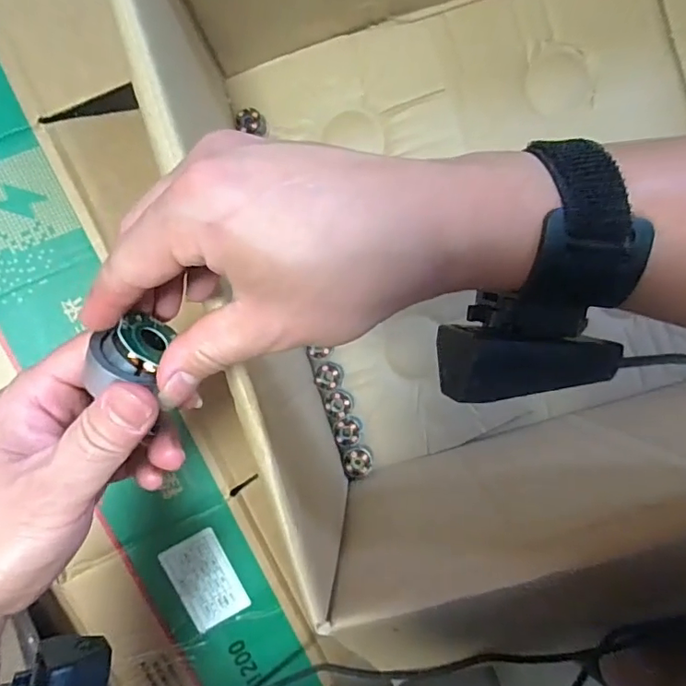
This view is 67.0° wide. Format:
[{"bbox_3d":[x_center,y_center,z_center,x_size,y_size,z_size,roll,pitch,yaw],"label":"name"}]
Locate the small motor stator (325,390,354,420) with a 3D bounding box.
[{"bbox_3d":[-0.004,0.063,0.540,0.028,0.024,0.028,0,90,3],"label":"small motor stator"}]

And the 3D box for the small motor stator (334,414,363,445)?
[{"bbox_3d":[0.006,0.090,0.542,0.031,0.021,0.027,-42,89,2],"label":"small motor stator"}]

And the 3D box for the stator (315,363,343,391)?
[{"bbox_3d":[-0.014,0.035,0.539,0.027,0.016,0.026,0,90,3],"label":"stator"}]

